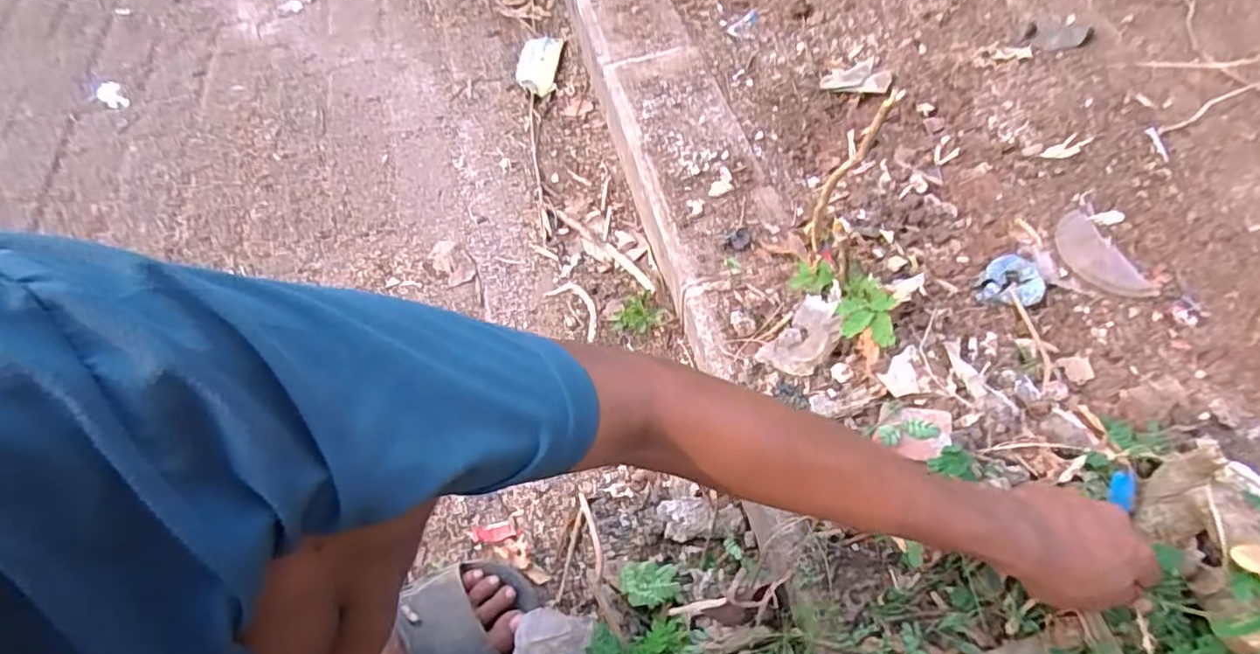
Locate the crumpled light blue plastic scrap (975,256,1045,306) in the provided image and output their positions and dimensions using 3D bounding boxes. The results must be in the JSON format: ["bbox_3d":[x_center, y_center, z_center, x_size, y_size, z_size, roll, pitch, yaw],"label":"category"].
[{"bbox_3d":[0.389,-0.044,0.613,0.056,0.025,0.050,7,60,8],"label":"crumpled light blue plastic scrap"}]

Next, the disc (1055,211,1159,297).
[{"bbox_3d":[0.492,-0.073,0.633,0.062,0.010,0.115,-22,59,-8],"label":"disc"}]

